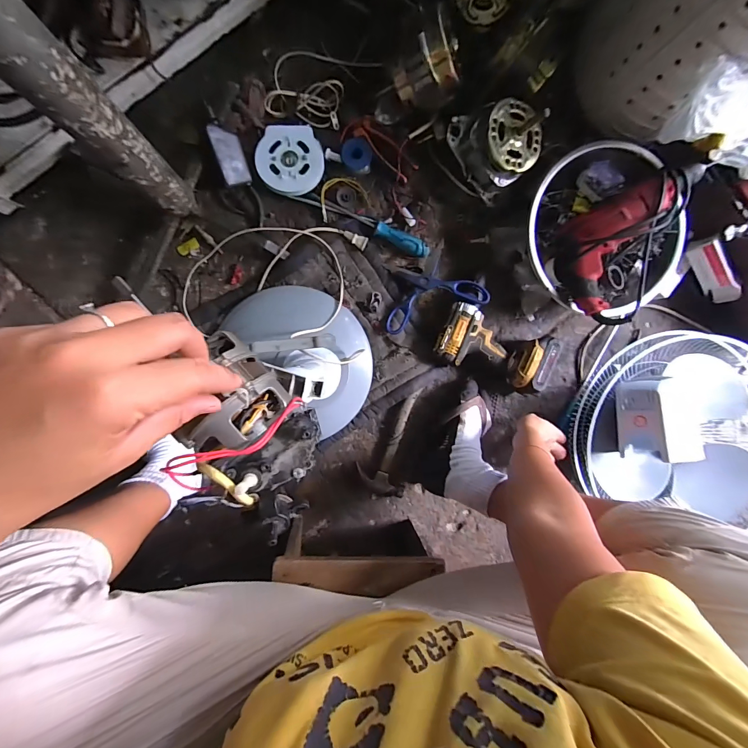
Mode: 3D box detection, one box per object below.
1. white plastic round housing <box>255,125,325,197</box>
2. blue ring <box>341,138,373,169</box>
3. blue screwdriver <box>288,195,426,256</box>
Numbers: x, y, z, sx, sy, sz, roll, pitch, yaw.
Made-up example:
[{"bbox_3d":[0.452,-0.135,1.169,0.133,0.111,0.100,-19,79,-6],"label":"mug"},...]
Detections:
[{"bbox_3d":[-0.153,-0.393,0.633,0.118,0.013,0.125,0,92,-7],"label":"white plastic round housing"},{"bbox_3d":[-0.032,-0.411,0.648,0.057,0.013,0.052,0,92,-7],"label":"blue ring"},{"bbox_3d":[-0.022,-0.283,0.654,0.271,0.026,0.042,17,90,-8],"label":"blue screwdriver"}]

